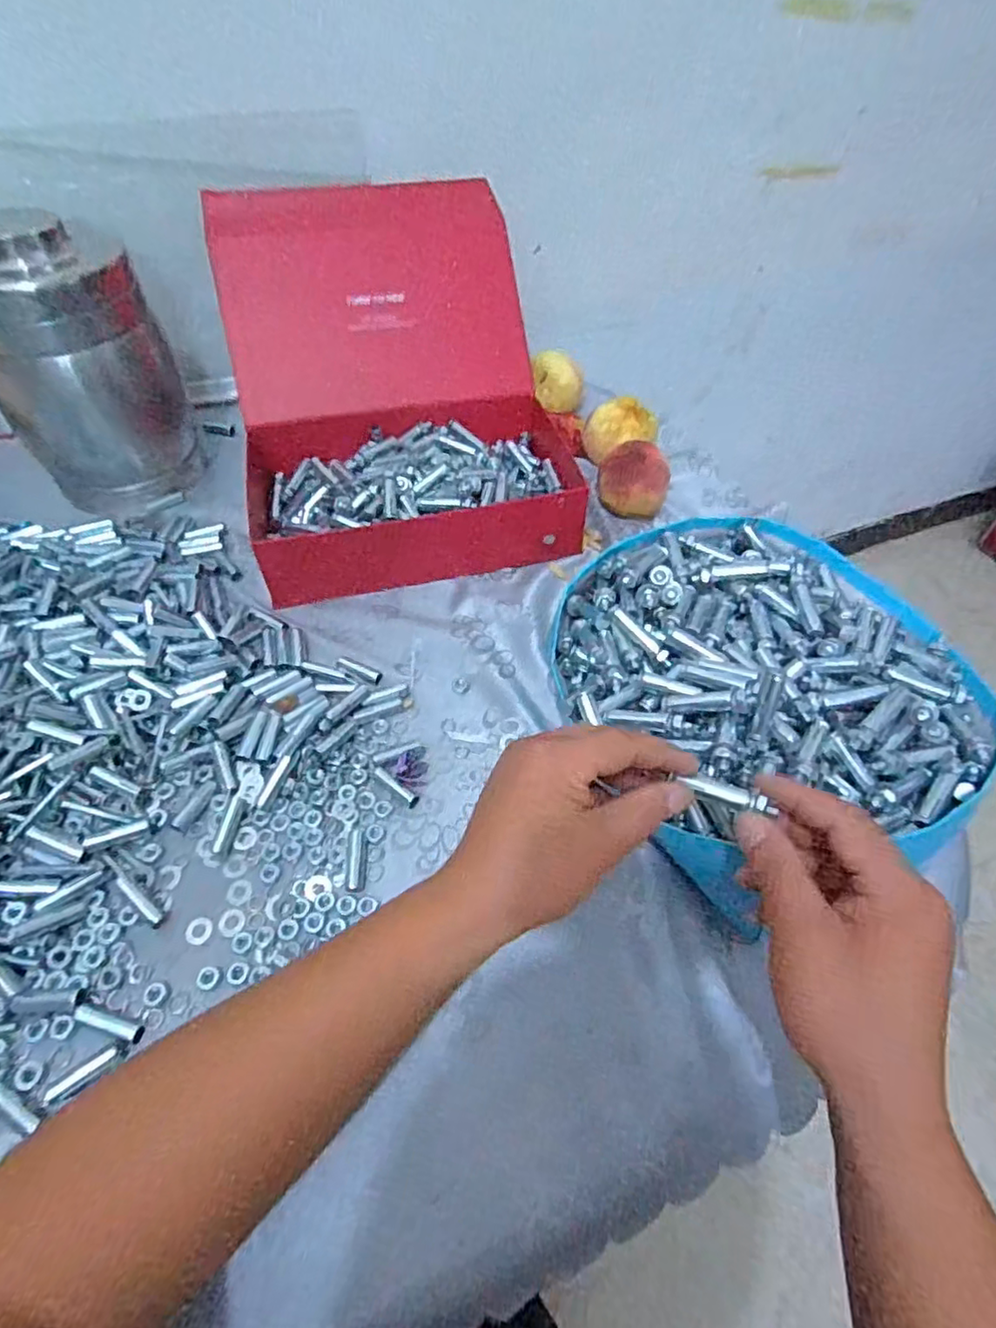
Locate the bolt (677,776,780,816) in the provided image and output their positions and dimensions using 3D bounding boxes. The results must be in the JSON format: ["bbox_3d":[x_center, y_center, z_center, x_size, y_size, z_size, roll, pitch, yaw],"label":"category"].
[{"bbox_3d":[0.118,0.065,0.326,0.045,0.009,0.010,15,51,28],"label":"bolt"}]

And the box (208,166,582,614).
[{"bbox_3d":[-0.098,-0.276,0.630,0.304,0.202,0.351,-11,52,-10],"label":"box"}]

